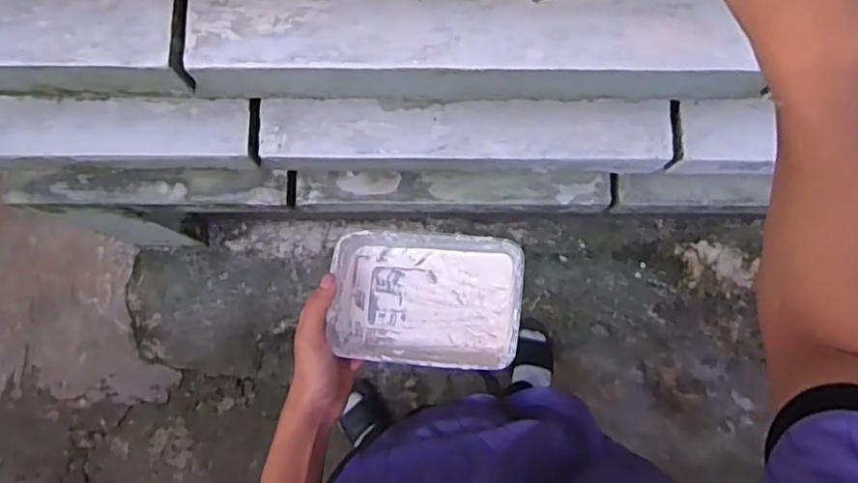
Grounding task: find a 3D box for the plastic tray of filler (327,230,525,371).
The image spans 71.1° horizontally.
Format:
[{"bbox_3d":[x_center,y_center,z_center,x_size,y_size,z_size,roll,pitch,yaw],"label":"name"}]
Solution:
[{"bbox_3d":[-0.003,0.053,0.548,0.162,0.050,0.114,4,80,0],"label":"plastic tray of filler"}]

